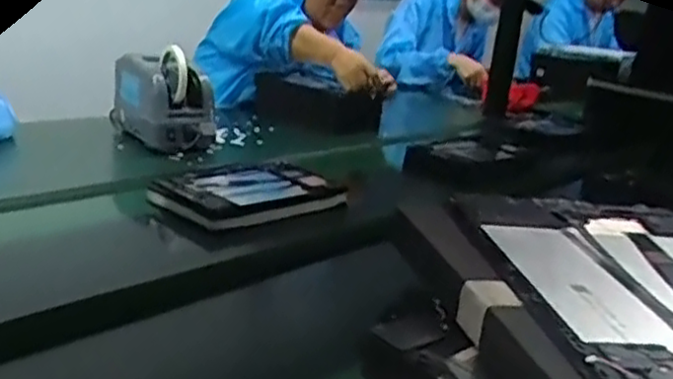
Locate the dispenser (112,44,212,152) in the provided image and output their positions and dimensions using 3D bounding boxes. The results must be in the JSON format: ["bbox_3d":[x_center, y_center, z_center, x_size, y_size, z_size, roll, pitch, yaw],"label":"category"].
[{"bbox_3d":[-0.306,-0.162,1.278,0.125,0.151,0.230,-6,22,-33],"label":"dispenser"}]

